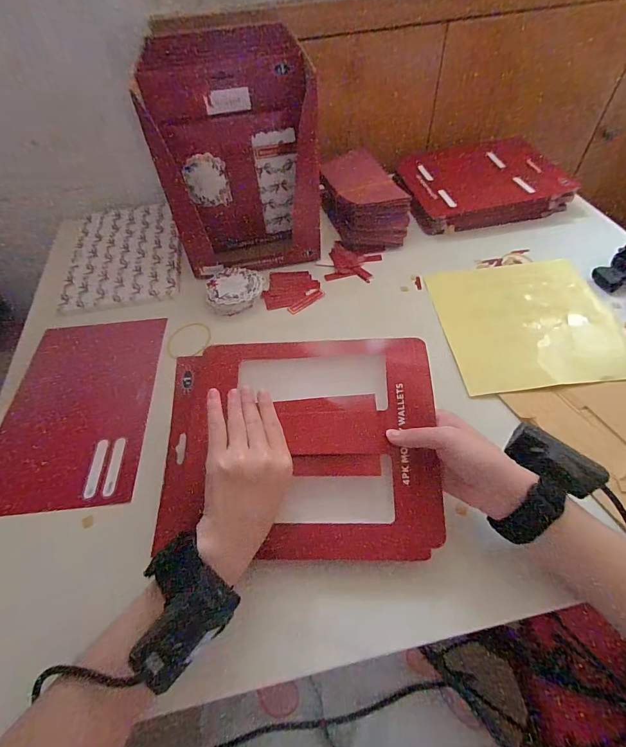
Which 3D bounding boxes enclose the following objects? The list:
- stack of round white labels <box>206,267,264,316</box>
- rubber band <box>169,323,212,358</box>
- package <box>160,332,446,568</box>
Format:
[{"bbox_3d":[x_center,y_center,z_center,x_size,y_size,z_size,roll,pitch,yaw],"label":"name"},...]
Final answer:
[{"bbox_3d":[-0.115,-0.118,0.529,0.074,0.026,0.080,30,59,24],"label":"stack of round white labels"},{"bbox_3d":[-0.167,-0.047,0.497,0.055,0.006,0.065,-7,52,-1],"label":"rubber band"},{"bbox_3d":[-0.013,0.065,0.338,0.247,0.020,0.197,-1,75,3],"label":"package"}]

